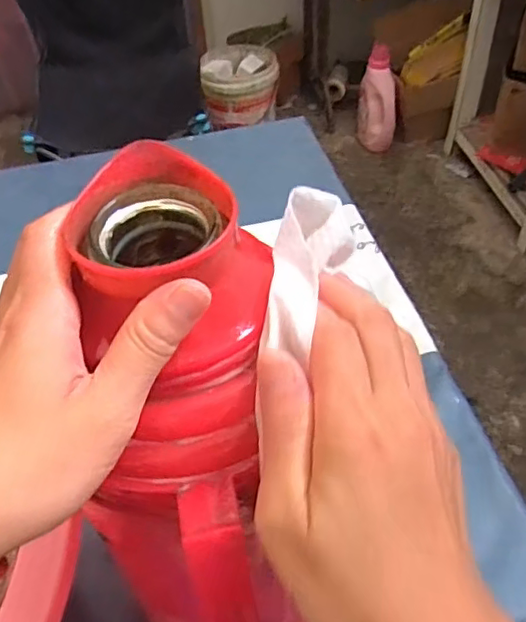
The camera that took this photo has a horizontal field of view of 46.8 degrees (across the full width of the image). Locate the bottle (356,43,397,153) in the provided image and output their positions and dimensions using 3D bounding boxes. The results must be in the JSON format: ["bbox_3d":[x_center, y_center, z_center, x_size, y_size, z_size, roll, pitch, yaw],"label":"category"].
[{"bbox_3d":[0.346,-0.619,1.842,0.109,0.309,0.105,1,48,5],"label":"bottle"}]

